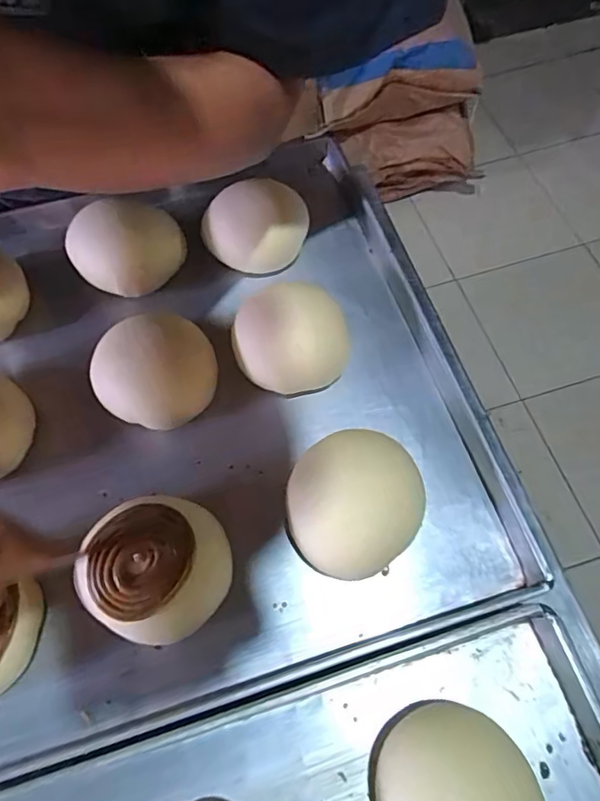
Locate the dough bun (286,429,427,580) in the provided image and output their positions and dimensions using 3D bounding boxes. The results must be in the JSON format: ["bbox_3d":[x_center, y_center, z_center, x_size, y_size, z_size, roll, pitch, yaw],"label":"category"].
[{"bbox_3d":[0.038,0.071,0.368,0.095,0.047,0.087,-1,64,1],"label":"dough bun"}]

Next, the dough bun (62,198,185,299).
[{"bbox_3d":[-0.155,-0.136,0.476,0.094,0.057,0.085,-27,66,-11],"label":"dough bun"}]

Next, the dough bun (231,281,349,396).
[{"bbox_3d":[-0.007,-0.048,0.426,0.088,0.063,0.078,-26,66,-10],"label":"dough bun"}]

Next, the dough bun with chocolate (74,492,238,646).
[{"bbox_3d":[-0.090,0.112,0.348,0.094,0.058,0.084,25,67,13],"label":"dough bun with chocolate"}]

